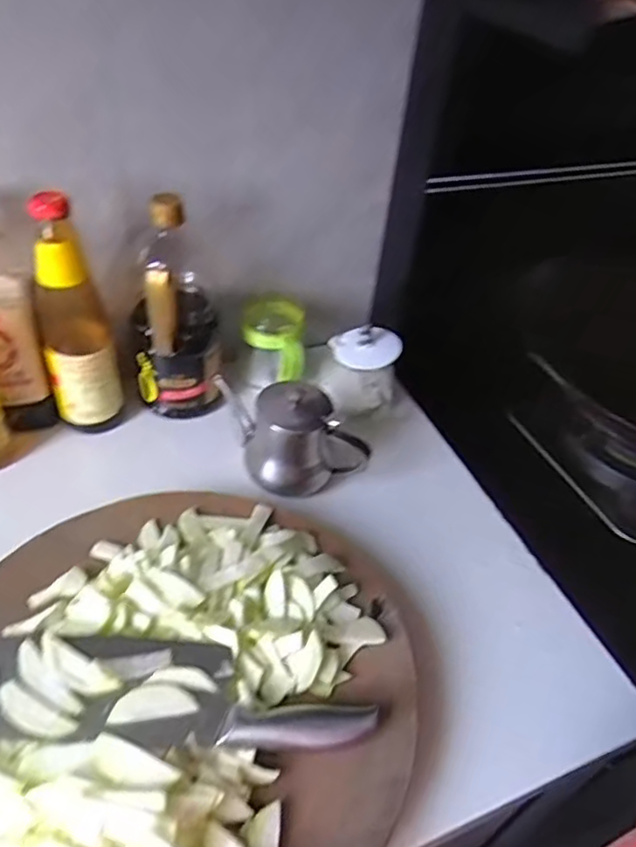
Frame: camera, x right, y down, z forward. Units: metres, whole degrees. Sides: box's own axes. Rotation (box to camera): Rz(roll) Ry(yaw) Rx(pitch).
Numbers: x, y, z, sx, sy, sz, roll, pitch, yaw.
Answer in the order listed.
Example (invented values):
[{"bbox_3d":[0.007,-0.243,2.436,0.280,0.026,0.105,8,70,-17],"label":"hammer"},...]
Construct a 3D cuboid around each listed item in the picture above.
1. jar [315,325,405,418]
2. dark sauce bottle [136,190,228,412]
[{"bbox_3d":[0.049,-0.064,0.791,0.095,0.096,0.082,10,42,4],"label":"jar"},{"bbox_3d":[-0.163,-0.134,0.716,0.090,0.251,0.090,-1,42,-9],"label":"dark sauce bottle"}]

